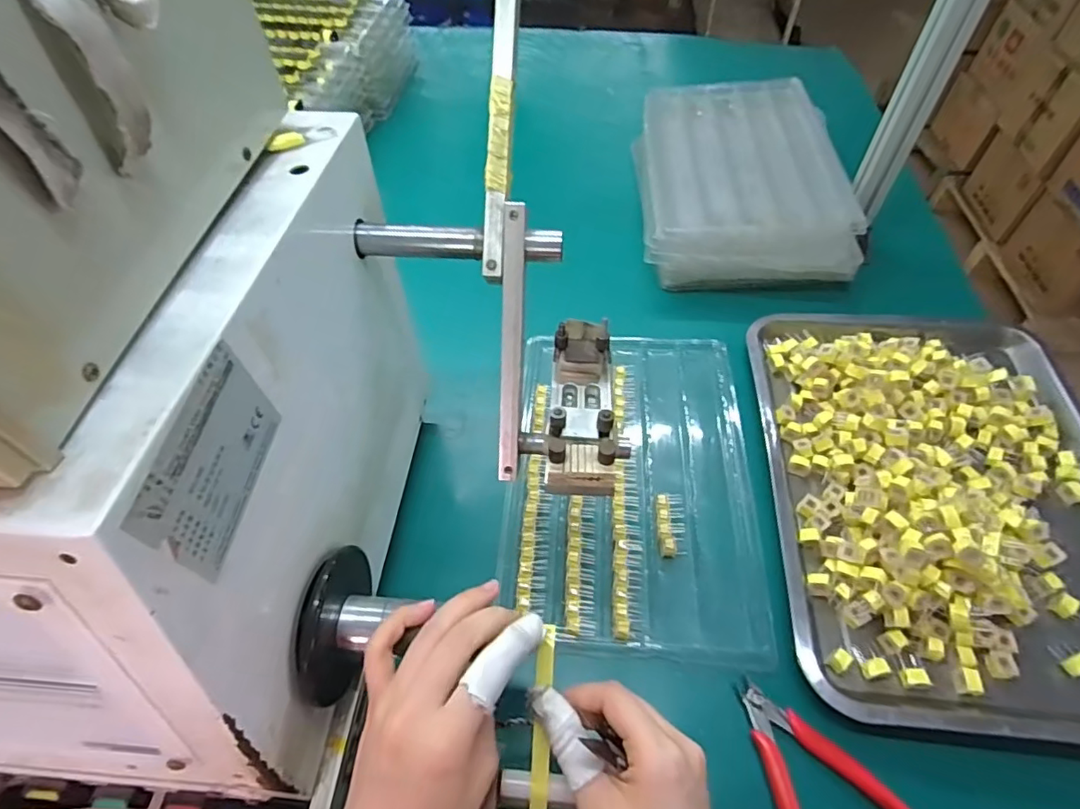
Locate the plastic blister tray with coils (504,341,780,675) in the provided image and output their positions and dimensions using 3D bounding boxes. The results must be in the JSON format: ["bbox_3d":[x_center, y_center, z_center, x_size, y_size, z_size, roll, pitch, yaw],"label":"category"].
[{"bbox_3d":[0.085,0.058,0.513,0.208,0.021,0.316,4,54,4],"label":"plastic blister tray with coils"}]

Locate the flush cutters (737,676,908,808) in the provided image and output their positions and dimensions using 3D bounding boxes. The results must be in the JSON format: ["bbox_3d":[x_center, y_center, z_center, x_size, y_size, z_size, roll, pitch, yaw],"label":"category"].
[{"bbox_3d":[0.175,0.243,0.368,0.076,0.014,0.118,-27,58,-17],"label":"flush cutters"}]

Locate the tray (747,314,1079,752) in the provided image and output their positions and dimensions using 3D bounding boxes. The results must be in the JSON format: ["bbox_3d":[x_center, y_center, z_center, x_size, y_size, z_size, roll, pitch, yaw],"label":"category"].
[{"bbox_3d":[0.343,0.058,0.477,0.283,0.058,0.395,4,54,4],"label":"tray"}]

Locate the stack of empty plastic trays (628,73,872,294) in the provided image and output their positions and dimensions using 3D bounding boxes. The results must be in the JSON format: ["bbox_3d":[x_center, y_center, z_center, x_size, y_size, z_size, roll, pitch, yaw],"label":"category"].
[{"bbox_3d":[0.245,-0.284,0.705,0.235,0.083,0.342,5,54,5],"label":"stack of empty plastic trays"}]

